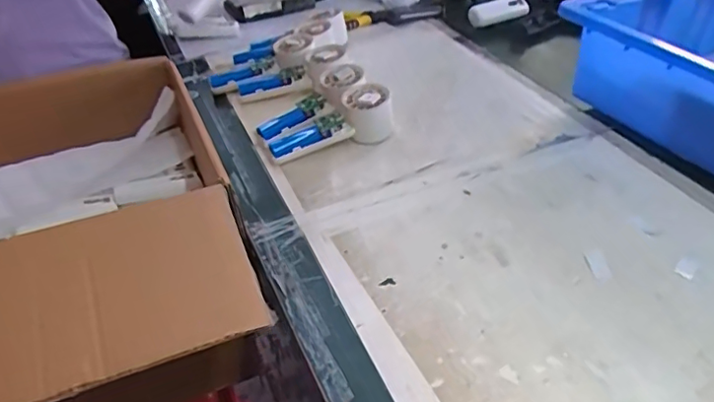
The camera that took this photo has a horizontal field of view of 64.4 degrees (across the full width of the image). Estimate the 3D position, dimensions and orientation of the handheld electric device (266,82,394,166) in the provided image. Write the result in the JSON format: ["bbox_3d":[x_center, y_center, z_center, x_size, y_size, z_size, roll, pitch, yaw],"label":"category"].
[{"bbox_3d":[-0.031,-0.086,0.678,0.155,0.057,0.056,-23,40,-1],"label":"handheld electric device"}]

